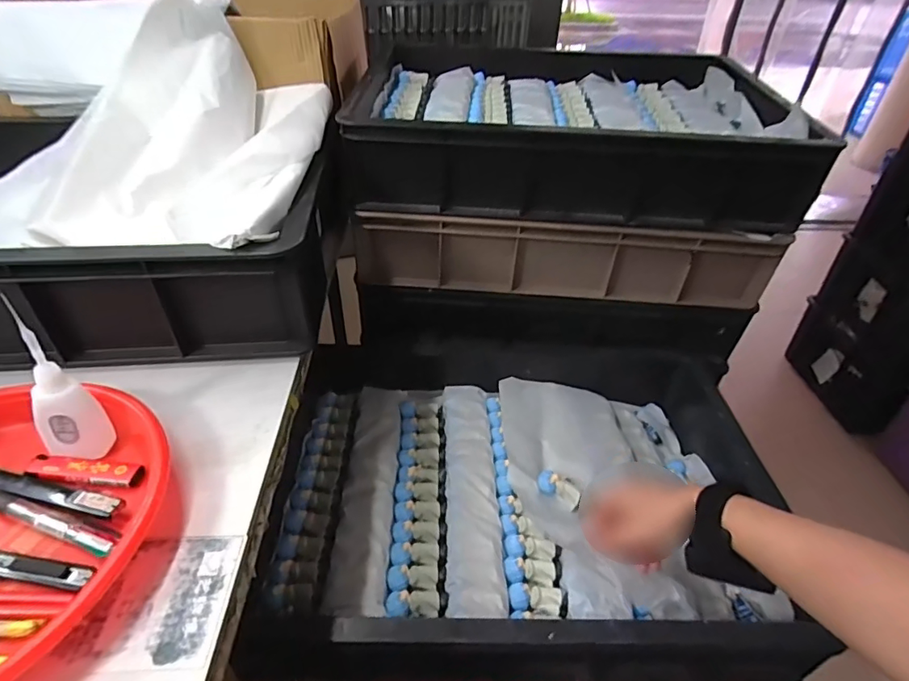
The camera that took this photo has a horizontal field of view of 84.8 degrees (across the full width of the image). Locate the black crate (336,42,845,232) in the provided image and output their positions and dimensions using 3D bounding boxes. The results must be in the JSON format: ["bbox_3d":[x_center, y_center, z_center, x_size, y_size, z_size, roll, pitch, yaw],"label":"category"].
[{"bbox_3d":[0.163,-0.341,0.775,0.577,0.126,0.454,3,38,1],"label":"black crate"}]

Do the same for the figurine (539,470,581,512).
[{"bbox_3d":[0.127,0.181,0.605,0.024,0.021,0.057,-29,48,-34],"label":"figurine"}]

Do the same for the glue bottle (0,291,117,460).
[{"bbox_3d":[-0.286,0.041,0.357,0.042,0.099,0.035,-29,51,-34],"label":"glue bottle"}]

